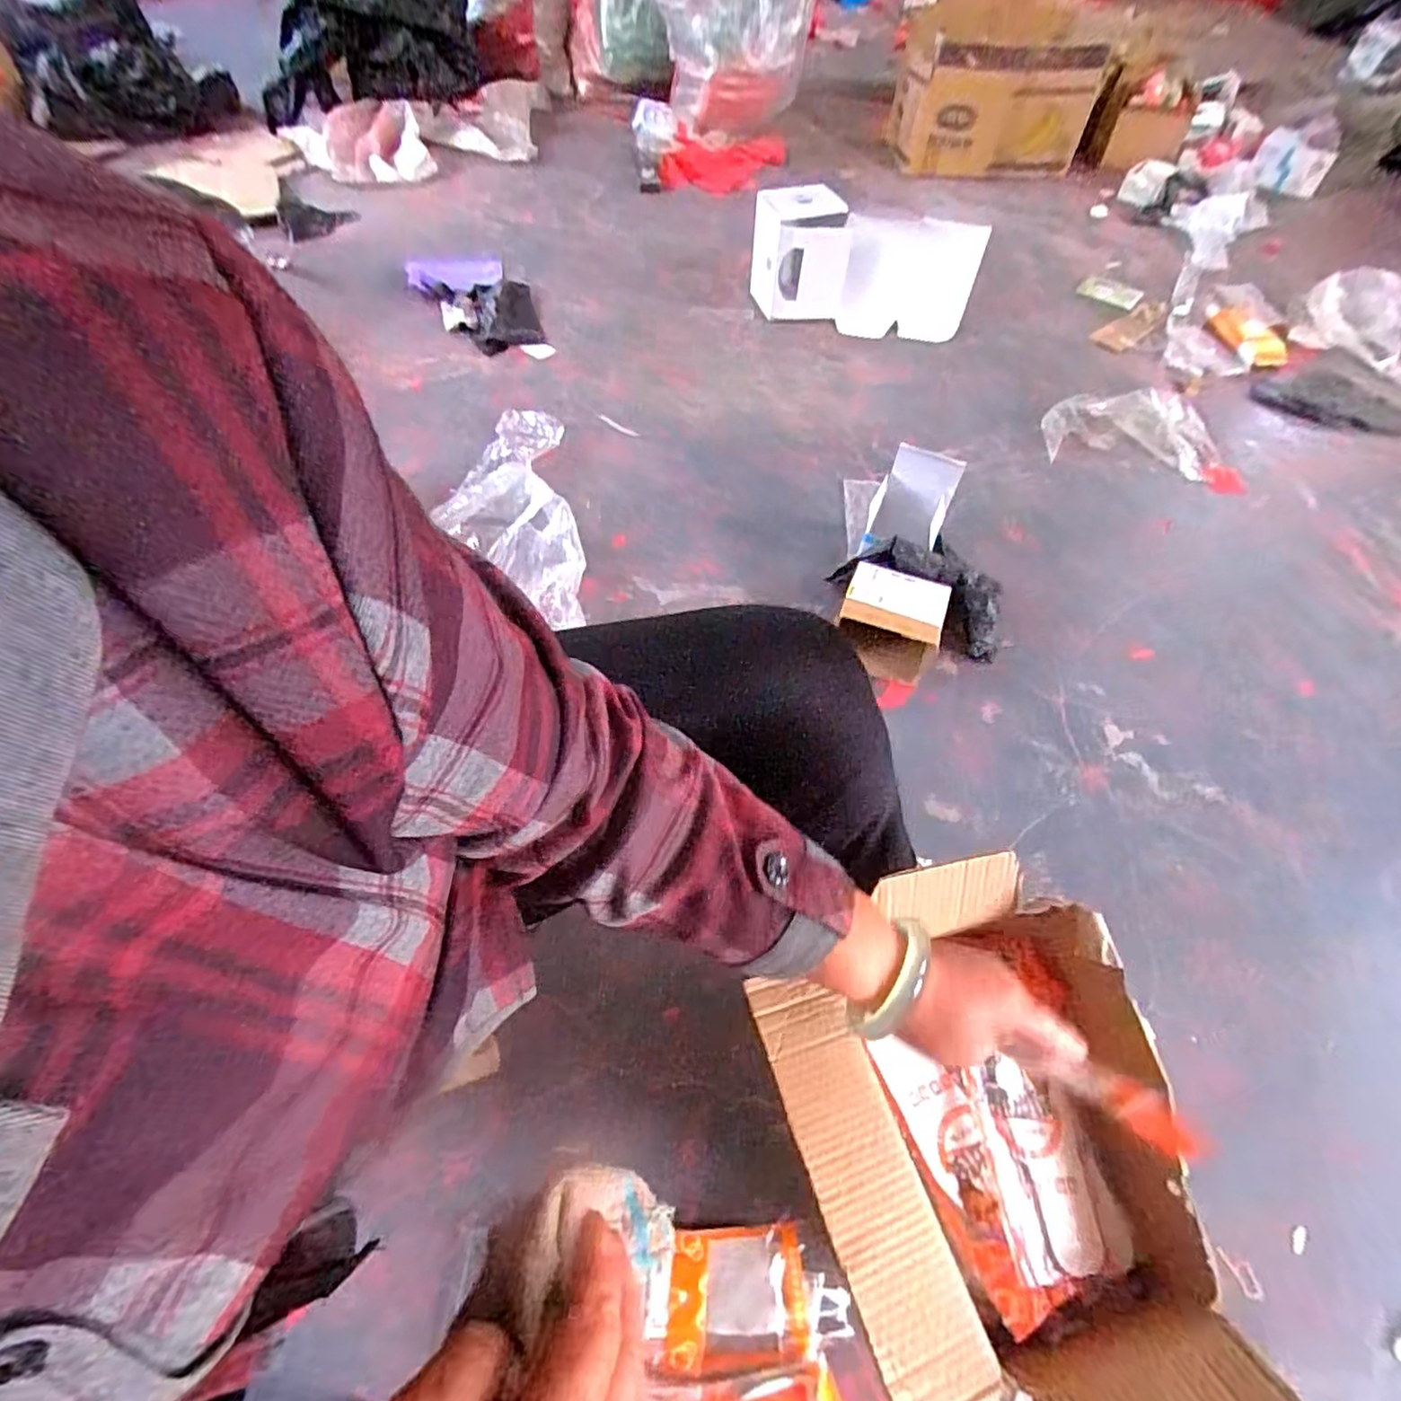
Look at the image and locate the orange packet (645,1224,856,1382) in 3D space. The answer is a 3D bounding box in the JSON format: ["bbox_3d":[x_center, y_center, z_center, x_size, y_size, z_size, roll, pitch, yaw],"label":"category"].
[{"bbox_3d":[0.040,0.506,0.557,0.166,0.025,0.091,-1,60,-3],"label":"orange packet"}]

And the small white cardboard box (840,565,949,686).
[{"bbox_3d":[0.260,-0.112,0.903,0.135,0.073,0.137,16,61,7],"label":"small white cardboard box"}]

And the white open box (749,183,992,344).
[{"bbox_3d":[0.321,-0.869,1.308,0.428,0.196,0.141,16,60,10],"label":"white open box"}]

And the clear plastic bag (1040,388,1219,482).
[{"bbox_3d":[0.769,-0.507,1.193,0.302,0.017,0.230,10,60,4],"label":"clear plastic bag"}]

